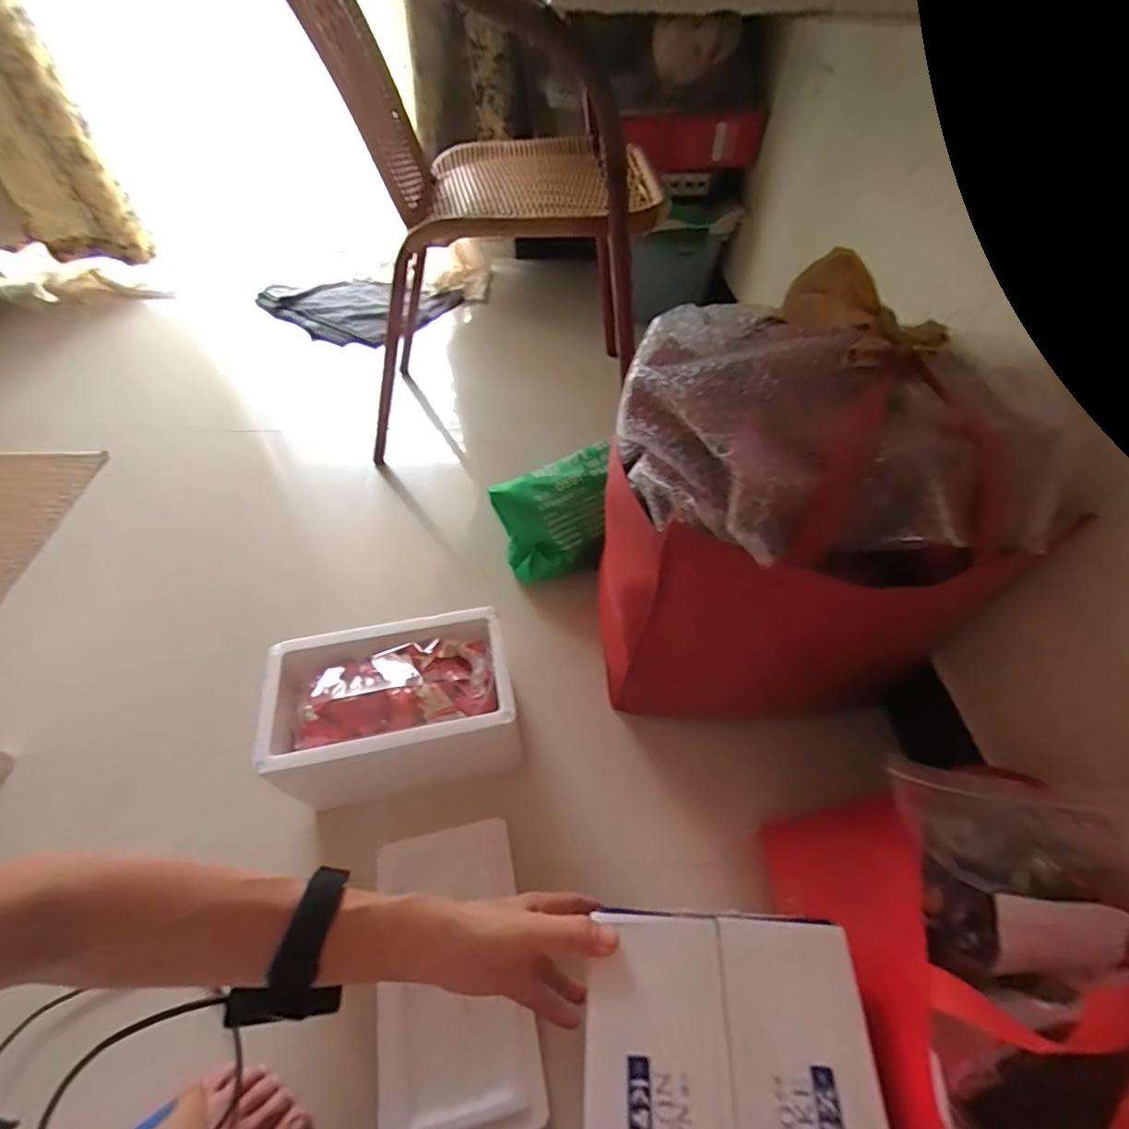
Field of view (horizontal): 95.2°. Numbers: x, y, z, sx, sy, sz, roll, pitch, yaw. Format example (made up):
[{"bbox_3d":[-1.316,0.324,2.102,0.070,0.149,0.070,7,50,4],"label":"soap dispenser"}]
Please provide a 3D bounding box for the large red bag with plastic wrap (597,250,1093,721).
[{"bbox_3d":[0.202,-0.019,0.522,0.284,0.453,0.236,-4,53,-2],"label":"large red bag with plastic wrap"}]

